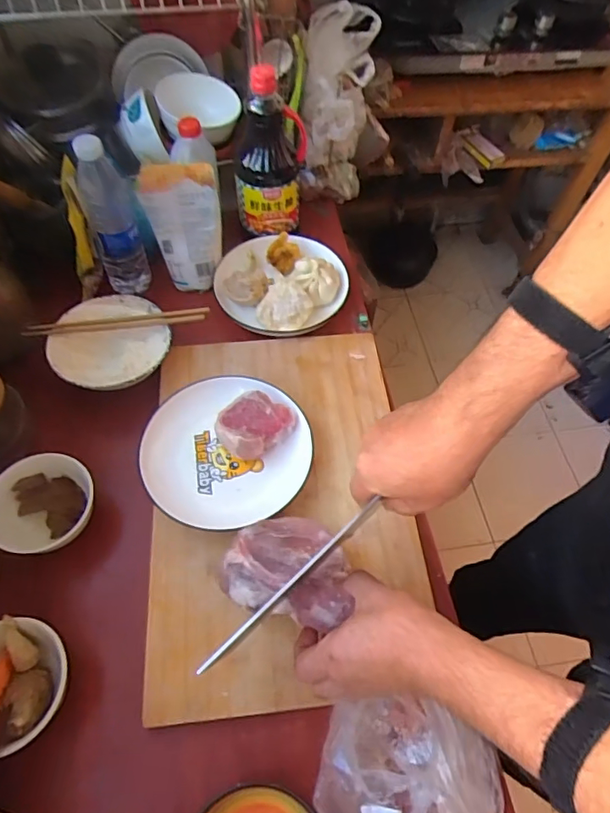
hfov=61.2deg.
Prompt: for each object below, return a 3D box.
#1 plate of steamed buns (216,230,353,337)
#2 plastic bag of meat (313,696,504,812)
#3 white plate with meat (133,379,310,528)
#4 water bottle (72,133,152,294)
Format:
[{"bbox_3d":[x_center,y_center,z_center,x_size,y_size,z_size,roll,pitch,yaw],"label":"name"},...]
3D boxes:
[{"bbox_3d":[-0.036,-0.197,0.791,0.196,0.061,0.201,2,58,-2],"label":"plate of steamed buns"},{"bbox_3d":[0.081,0.315,0.431,0.140,0.104,0.125,34,62,17],"label":"plastic bag of meat"},{"bbox_3d":[-0.095,0.047,0.619,0.201,0.045,0.189,2,58,-2],"label":"white plate with meat"},{"bbox_3d":[-0.277,-0.272,0.738,0.063,0.227,0.077,-16,60,-13],"label":"water bottle"}]

